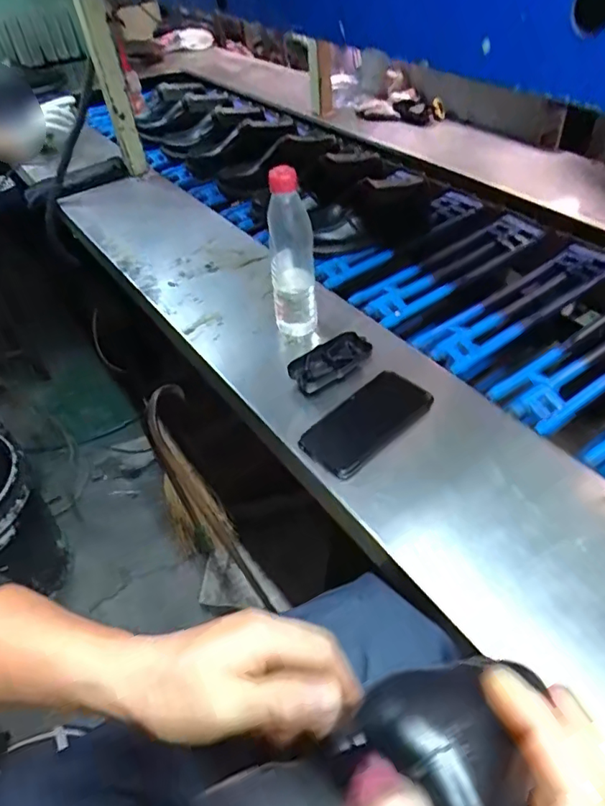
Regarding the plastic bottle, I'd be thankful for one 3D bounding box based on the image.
[{"bbox_3d":[-0.012,-0.175,0.692,0.055,0.242,0.058,-6,46,1],"label":"plastic bottle"}]

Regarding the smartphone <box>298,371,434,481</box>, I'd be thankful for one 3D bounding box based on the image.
[{"bbox_3d":[0.075,0.018,0.617,0.075,0.014,0.172,33,58,32],"label":"smartphone"}]

